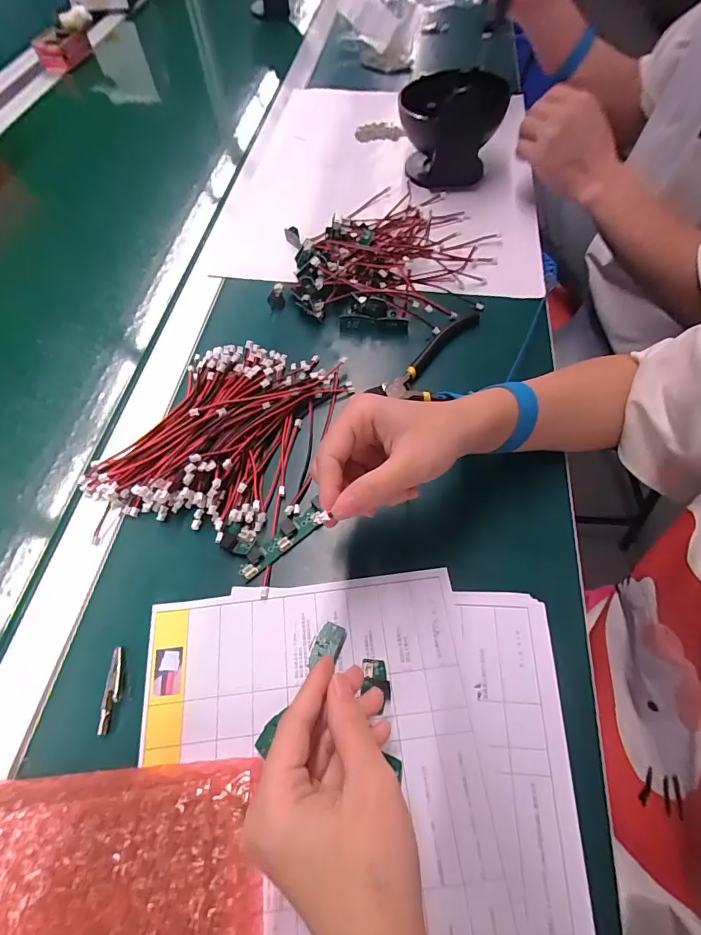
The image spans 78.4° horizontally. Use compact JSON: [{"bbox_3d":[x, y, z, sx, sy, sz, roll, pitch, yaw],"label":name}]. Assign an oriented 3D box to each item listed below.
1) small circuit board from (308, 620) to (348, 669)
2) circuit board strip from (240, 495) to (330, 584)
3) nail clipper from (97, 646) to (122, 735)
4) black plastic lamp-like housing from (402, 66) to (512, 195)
[{"bbox_3d":[-0.015,0.117,0.280,0.018,0.005,0.029,20,64,12],"label":"small circuit board"},{"bbox_3d":[-0.051,0.054,0.321,0.074,0.010,0.020,-39,67,-19],"label":"circuit board strip"},{"bbox_3d":[-0.153,0.143,0.277,0.011,0.005,0.049,-7,62,-2],"label":"nail clipper"},{"bbox_3d":[0.124,-0.423,0.538,0.121,0.113,0.123,4,62,3],"label":"black plastic lamp-like housing"}]

